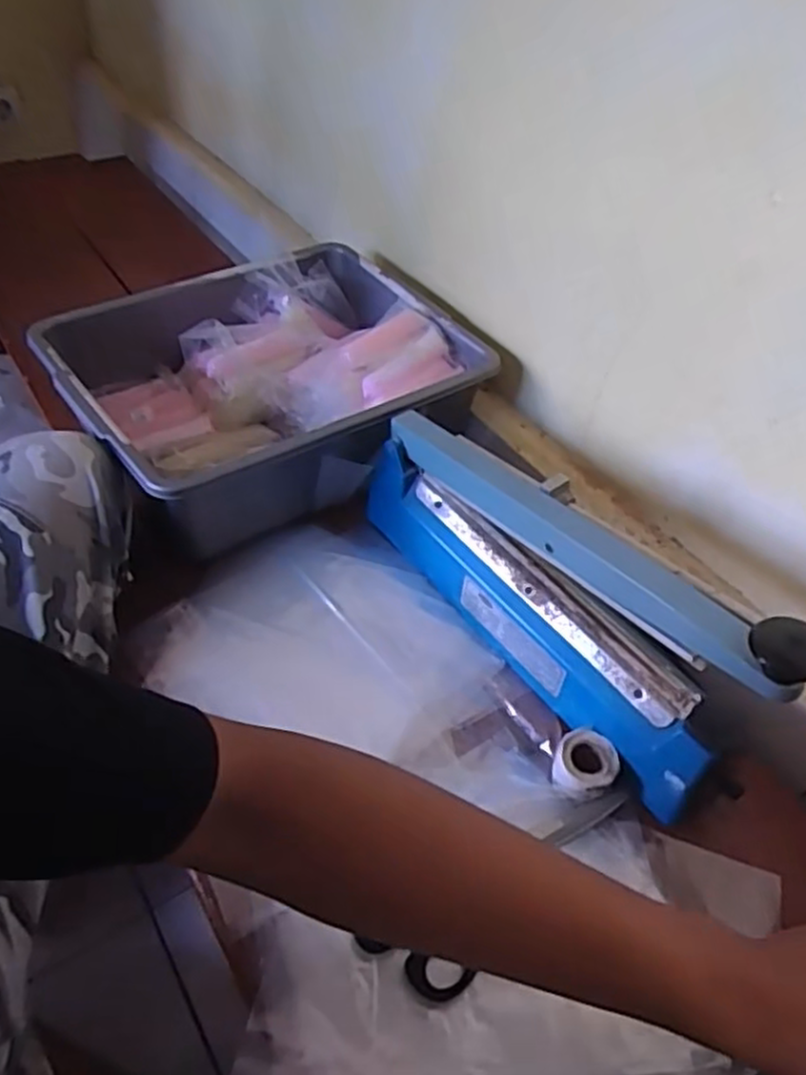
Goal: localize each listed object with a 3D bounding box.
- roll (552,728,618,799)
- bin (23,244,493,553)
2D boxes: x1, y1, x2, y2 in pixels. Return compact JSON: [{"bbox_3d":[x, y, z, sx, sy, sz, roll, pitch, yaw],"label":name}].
[{"bbox_3d":[0.143,0.178,0.586,0.044,0.028,0.045,3,47,-3],"label":"roll"},{"bbox_3d":[-0.138,-0.155,0.799,0.395,0.119,0.315,-24,54,-25],"label":"bin"}]

